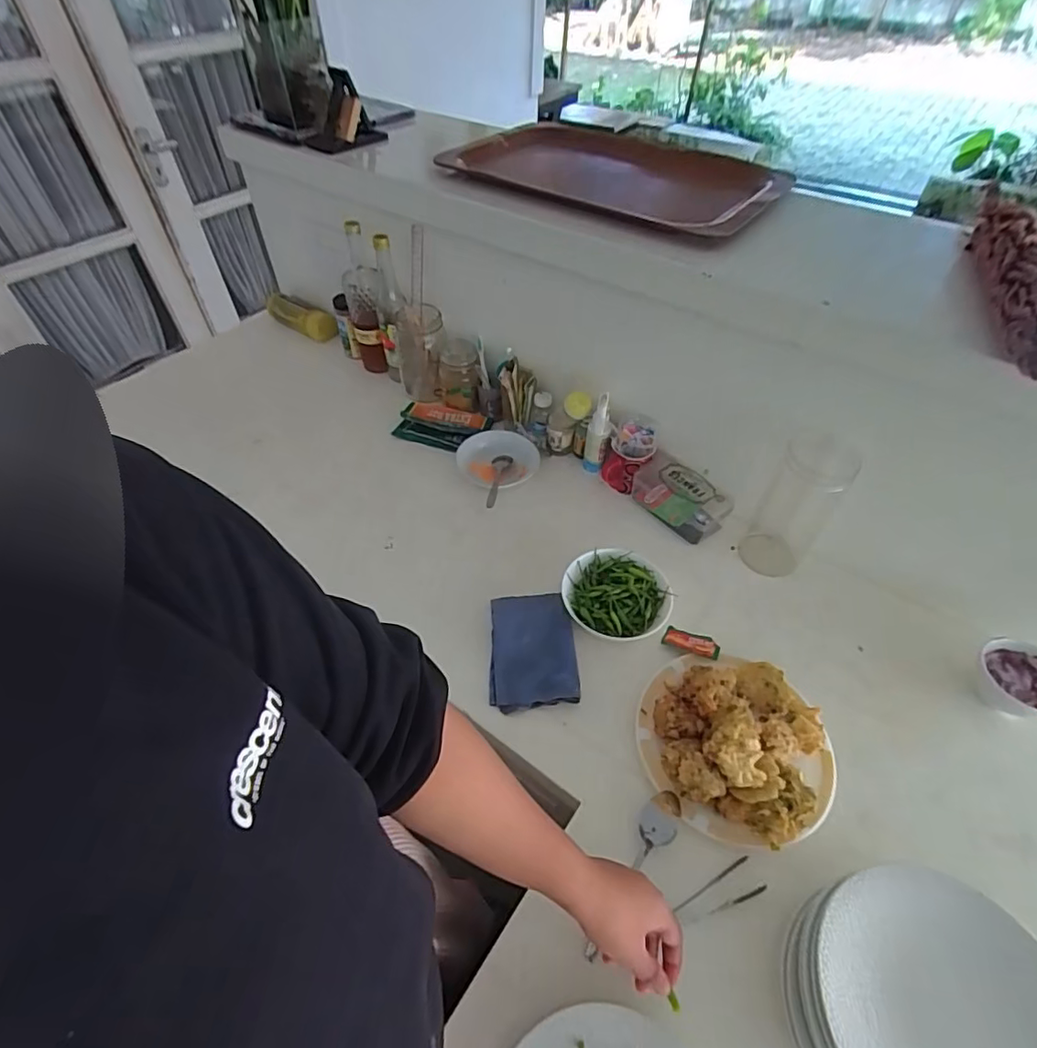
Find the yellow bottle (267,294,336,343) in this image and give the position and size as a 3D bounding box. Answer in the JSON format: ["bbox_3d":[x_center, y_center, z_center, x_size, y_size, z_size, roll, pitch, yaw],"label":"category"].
[{"bbox_3d":[-0.510,-0.485,1.283,0.205,0.060,0.059,32,56,25],"label":"yellow bottle"}]

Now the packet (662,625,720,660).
[{"bbox_3d":[0.235,0.160,0.741,0.071,0.007,0.039,13,35,26],"label":"packet"}]

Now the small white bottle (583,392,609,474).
[{"bbox_3d":[0.132,-0.142,0.926,0.026,0.169,0.037,-4,48,-3],"label":"small white bottle"}]

